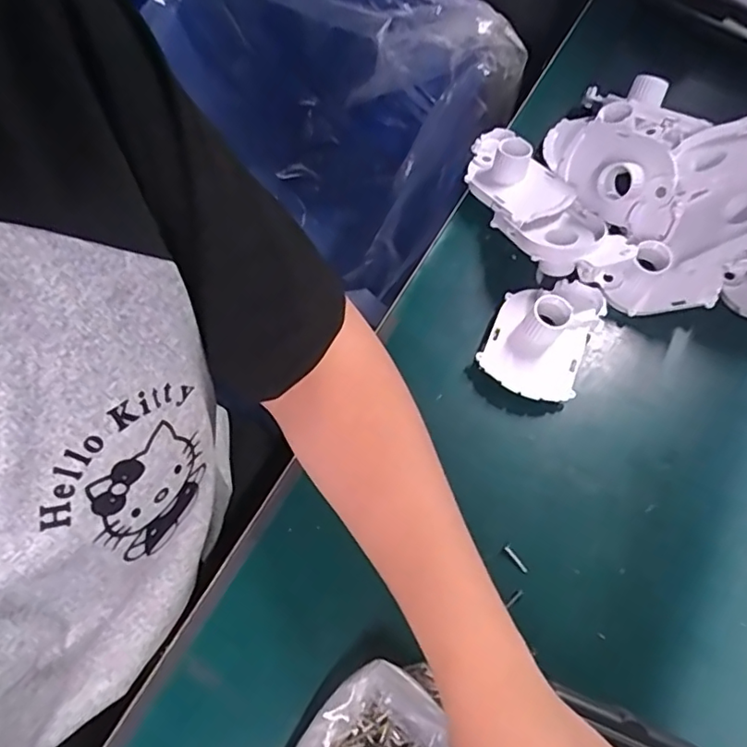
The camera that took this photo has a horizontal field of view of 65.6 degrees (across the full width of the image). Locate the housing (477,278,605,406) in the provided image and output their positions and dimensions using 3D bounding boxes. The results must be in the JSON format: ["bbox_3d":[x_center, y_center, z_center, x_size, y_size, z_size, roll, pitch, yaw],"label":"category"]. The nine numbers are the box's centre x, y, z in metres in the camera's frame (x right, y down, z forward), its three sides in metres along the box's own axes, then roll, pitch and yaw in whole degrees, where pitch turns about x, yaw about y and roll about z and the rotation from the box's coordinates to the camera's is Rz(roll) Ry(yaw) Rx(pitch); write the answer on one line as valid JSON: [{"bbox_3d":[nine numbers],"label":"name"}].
[{"bbox_3d":[0.124,-0.030,0.417,0.068,0.036,0.101,27,67,7],"label":"housing"}]

